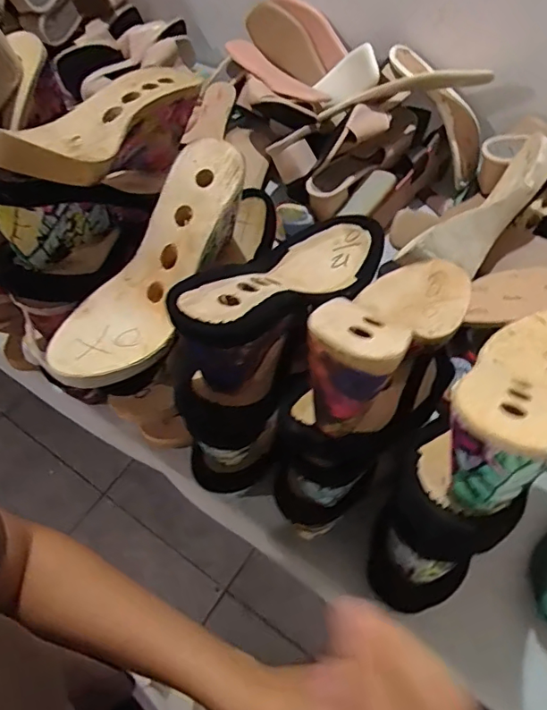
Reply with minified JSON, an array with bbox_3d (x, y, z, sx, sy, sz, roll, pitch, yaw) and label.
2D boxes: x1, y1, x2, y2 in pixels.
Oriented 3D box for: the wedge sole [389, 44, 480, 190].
[{"bbox_3d":[0.253,-0.365,0.788,0.063,0.051,0.216,-27,84,-14],"label":"wedge sole"}]

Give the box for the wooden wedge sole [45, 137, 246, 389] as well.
[{"bbox_3d":[-0.099,-0.075,0.434,0.083,0.048,0.234,32,87,21],"label":"wooden wedge sole"}]

